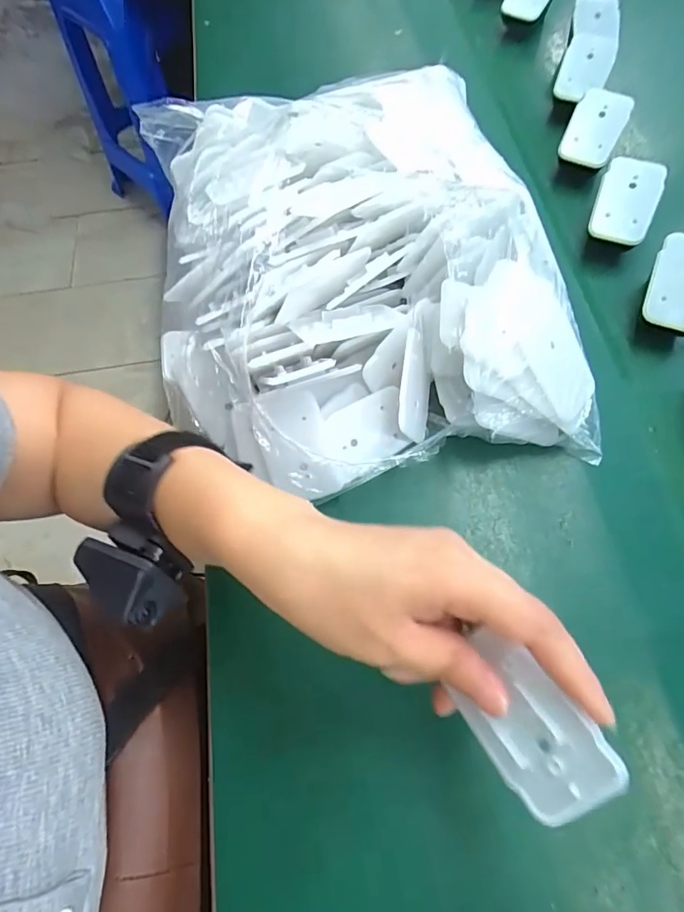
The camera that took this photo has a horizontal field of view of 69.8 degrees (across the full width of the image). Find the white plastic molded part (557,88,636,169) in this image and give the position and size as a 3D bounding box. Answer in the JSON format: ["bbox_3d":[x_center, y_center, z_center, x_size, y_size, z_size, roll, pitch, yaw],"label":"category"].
[{"bbox_3d":[0.214,-0.278,0.414,0.042,0.011,0.062,25,93,10],"label":"white plastic molded part"}]

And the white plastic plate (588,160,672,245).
[{"bbox_3d":[0.219,-0.196,0.378,0.044,0.010,0.060,20,97,5],"label":"white plastic plate"}]

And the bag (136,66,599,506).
[{"bbox_3d":[0.009,-0.131,0.334,0.271,0.093,0.308,-10,66,-1],"label":"bag"}]

